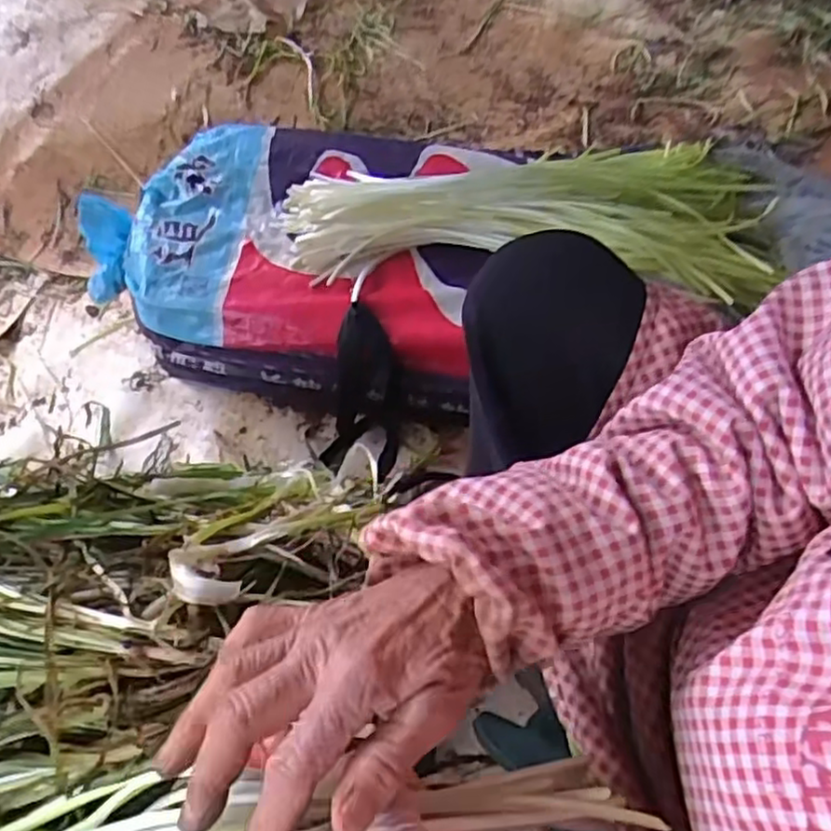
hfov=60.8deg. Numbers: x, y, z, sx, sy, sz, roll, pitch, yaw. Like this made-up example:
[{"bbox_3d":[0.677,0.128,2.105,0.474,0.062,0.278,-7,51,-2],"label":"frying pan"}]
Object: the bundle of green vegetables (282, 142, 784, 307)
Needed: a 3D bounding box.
[{"bbox_3d":[0.137,-0.227,0.797,0.568,0.066,0.244,-5,57,-4],"label":"bundle of green vegetables"}]

